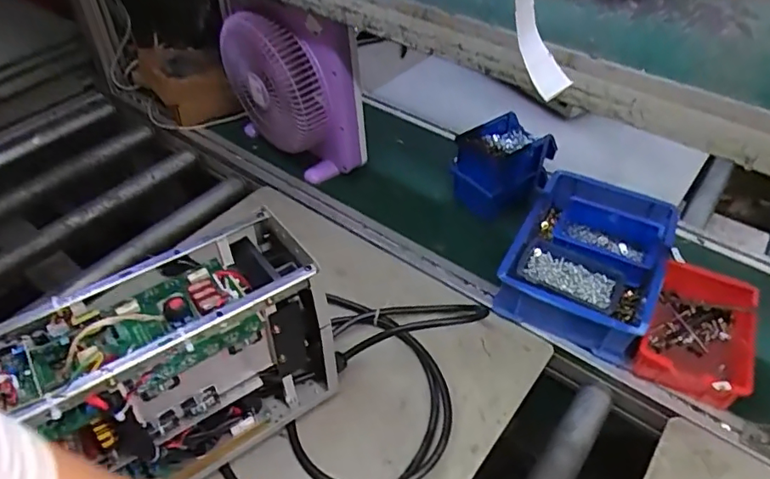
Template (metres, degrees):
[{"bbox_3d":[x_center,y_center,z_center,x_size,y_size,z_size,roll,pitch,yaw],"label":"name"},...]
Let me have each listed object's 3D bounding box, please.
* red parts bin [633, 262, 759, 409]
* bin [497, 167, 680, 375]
[{"bbox_3d":[0.448,0.126,0.780,0.142,0.063,0.219,23,48,22],"label":"red parts bin"},{"bbox_3d":[0.320,0.028,0.866,0.209,0.088,0.301,21,47,21],"label":"bin"}]

